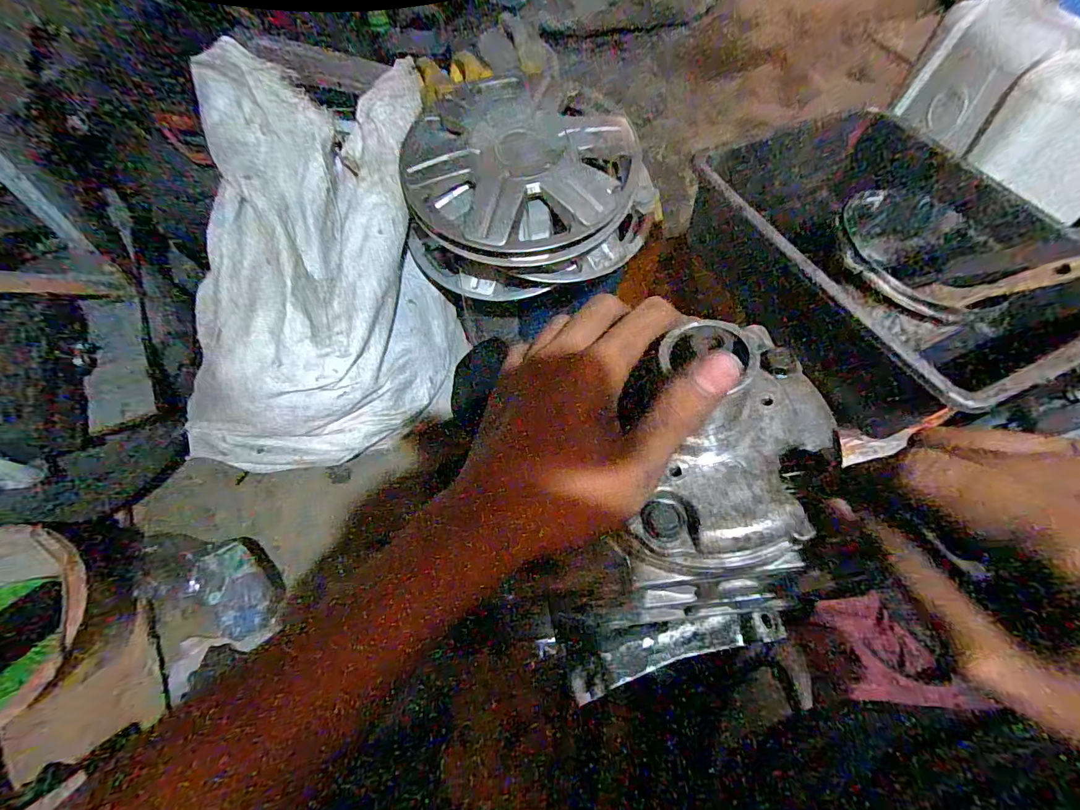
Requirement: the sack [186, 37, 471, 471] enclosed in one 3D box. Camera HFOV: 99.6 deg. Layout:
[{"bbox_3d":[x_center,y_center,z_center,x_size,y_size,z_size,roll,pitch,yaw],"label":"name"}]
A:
[{"bbox_3d":[-0.343,-0.200,0.708,0.374,0.353,0.487,-2,61,-2],"label":"sack"}]

